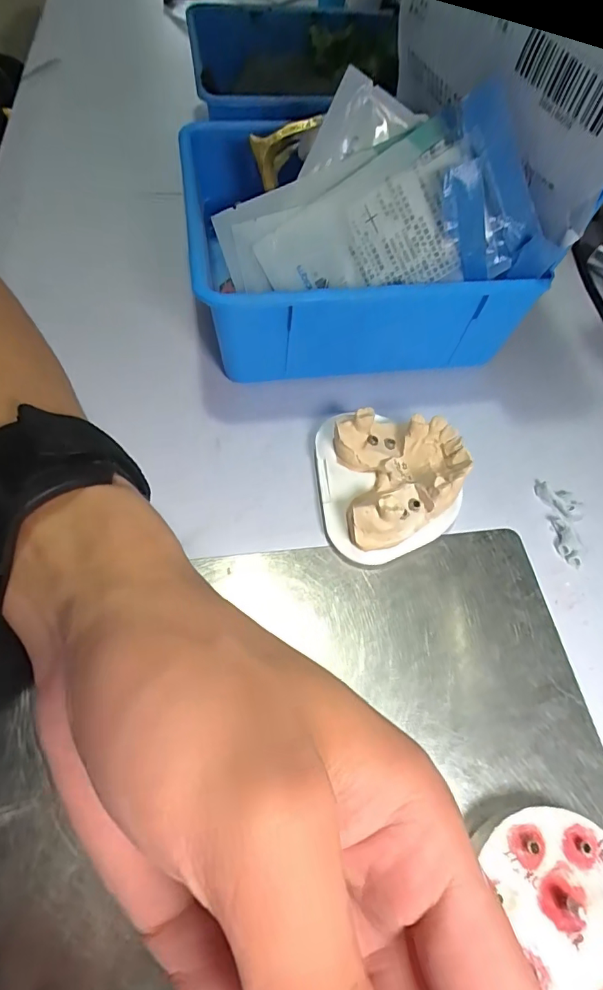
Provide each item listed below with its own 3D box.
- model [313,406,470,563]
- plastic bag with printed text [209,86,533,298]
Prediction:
[{"bbox_3d":[0.040,-0.007,0.218,0.059,0.035,0.064,-2,60,-5],"label":"model"},{"bbox_3d":[0.030,-0.119,0.222,0.132,0.063,0.015,-10,32,20],"label":"plastic bag with printed text"}]

